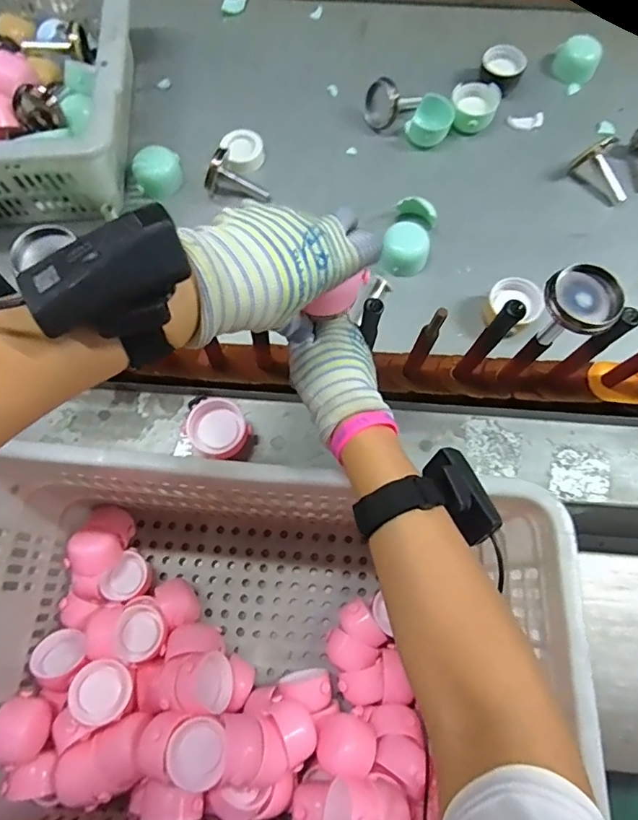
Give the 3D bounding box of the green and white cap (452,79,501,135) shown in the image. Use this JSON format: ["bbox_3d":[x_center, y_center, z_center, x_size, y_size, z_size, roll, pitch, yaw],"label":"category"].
[{"bbox_3d":[0.206,-0.400,0.665,0.059,0.034,0.070,10,72,3],"label":"green and white cap"}]

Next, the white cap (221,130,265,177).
[{"bbox_3d":[-0.099,-0.339,0.658,0.055,0.024,0.060,0,72,0],"label":"white cap"}]

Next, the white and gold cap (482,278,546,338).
[{"bbox_3d":[0.219,-0.118,0.563,0.056,0.032,0.052,0,72,0],"label":"white and gold cap"}]

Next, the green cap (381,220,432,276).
[{"bbox_3d":[0.104,-0.191,0.594,0.054,0.030,0.057,0,72,0],"label":"green cap"}]

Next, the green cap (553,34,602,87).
[{"bbox_3d":[0.357,-0.485,0.690,0.059,0.034,0.048,30,74,9],"label":"green cap"}]

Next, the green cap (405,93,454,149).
[{"bbox_3d":[0.147,-0.381,0.659,0.057,0.037,0.057,24,73,7],"label":"green cap"}]

